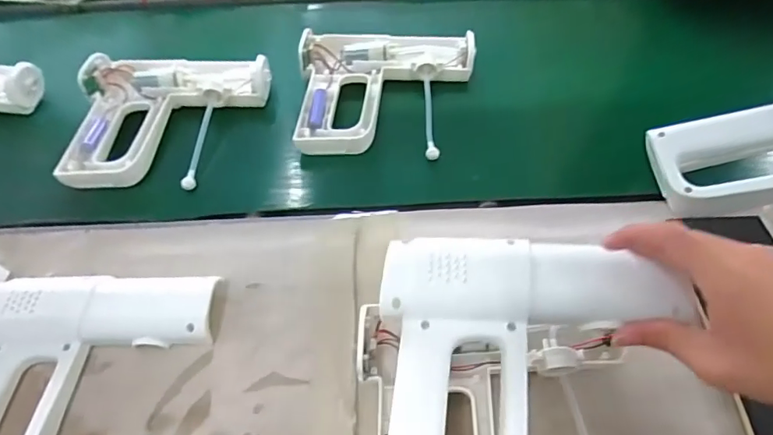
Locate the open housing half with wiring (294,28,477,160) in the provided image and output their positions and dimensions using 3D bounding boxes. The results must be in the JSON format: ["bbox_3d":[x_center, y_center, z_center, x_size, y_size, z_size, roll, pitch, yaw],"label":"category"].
[{"bbox_3d":[0.002,-0.156,0.603,0.206,0.036,0.181,-2,58,0],"label":"open housing half with wiring"}]

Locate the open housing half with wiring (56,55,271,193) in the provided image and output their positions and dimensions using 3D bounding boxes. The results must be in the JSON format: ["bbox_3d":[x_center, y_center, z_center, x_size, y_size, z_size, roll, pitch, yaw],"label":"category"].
[{"bbox_3d":[-0.252,-0.117,0.578,0.205,0.035,0.182,3,58,3],"label":"open housing half with wiring"}]

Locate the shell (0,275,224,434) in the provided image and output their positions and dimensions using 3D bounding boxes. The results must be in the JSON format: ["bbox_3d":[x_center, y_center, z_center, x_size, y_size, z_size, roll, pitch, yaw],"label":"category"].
[{"bbox_3d":[-0.246,0.127,0.416,0.202,0.033,0.172,-5,58,-2],"label":"shell"}]

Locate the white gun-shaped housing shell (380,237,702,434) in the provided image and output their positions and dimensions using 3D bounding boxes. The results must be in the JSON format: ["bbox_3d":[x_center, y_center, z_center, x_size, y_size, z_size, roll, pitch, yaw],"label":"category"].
[{"bbox_3d":[0.090,0.090,0.329,0.186,0.037,0.175,0,58,1],"label":"white gun-shaped housing shell"}]

